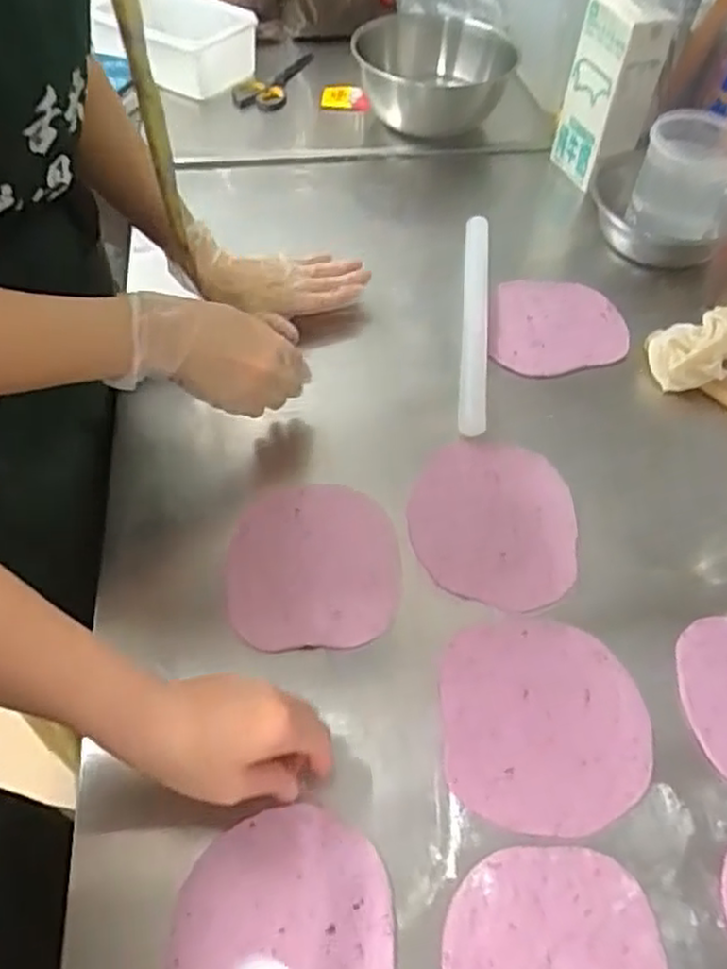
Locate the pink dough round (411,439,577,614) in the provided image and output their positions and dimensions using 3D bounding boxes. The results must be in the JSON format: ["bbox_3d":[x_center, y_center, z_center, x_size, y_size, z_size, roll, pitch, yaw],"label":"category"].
[{"bbox_3d":[0.109,0.028,0.599,0.137,0.004,0.156,9,54,8],"label":"pink dough round"}]

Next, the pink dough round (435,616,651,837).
[{"bbox_3d":[0.127,0.165,0.496,0.140,0.005,0.144,0,53,1],"label":"pink dough round"}]

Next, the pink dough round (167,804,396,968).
[{"bbox_3d":[-0.048,0.268,0.414,0.127,0.009,0.137,0,53,1],"label":"pink dough round"}]

